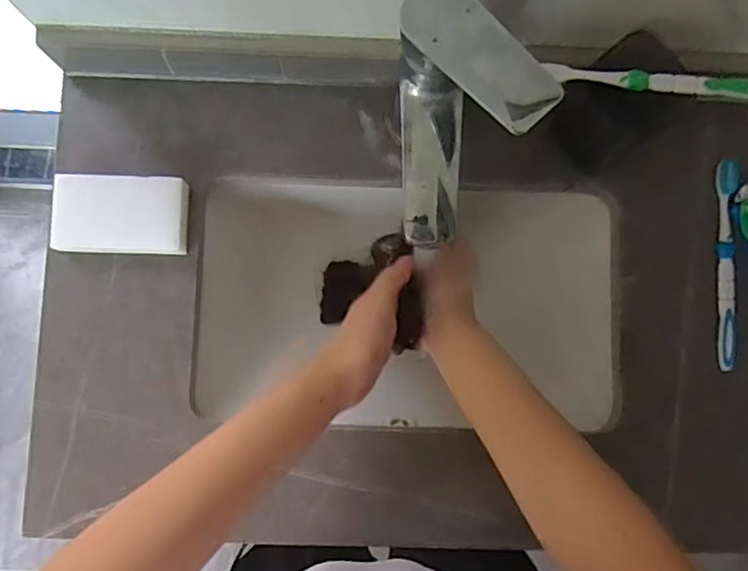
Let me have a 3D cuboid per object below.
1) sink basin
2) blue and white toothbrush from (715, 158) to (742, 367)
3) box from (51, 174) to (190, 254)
[{"bbox_3d":[0.035,0.029,0.570,0.362,0.135,0.197,6,84,-1],"label":"sink basin"},{"bbox_3d":[0.295,-0.019,0.495,0.015,0.011,0.175,4,84,-1],"label":"blue and white toothbrush"},{"bbox_3d":[-0.205,-0.057,0.482,0.104,0.023,0.060,1,84,-2],"label":"box"}]

